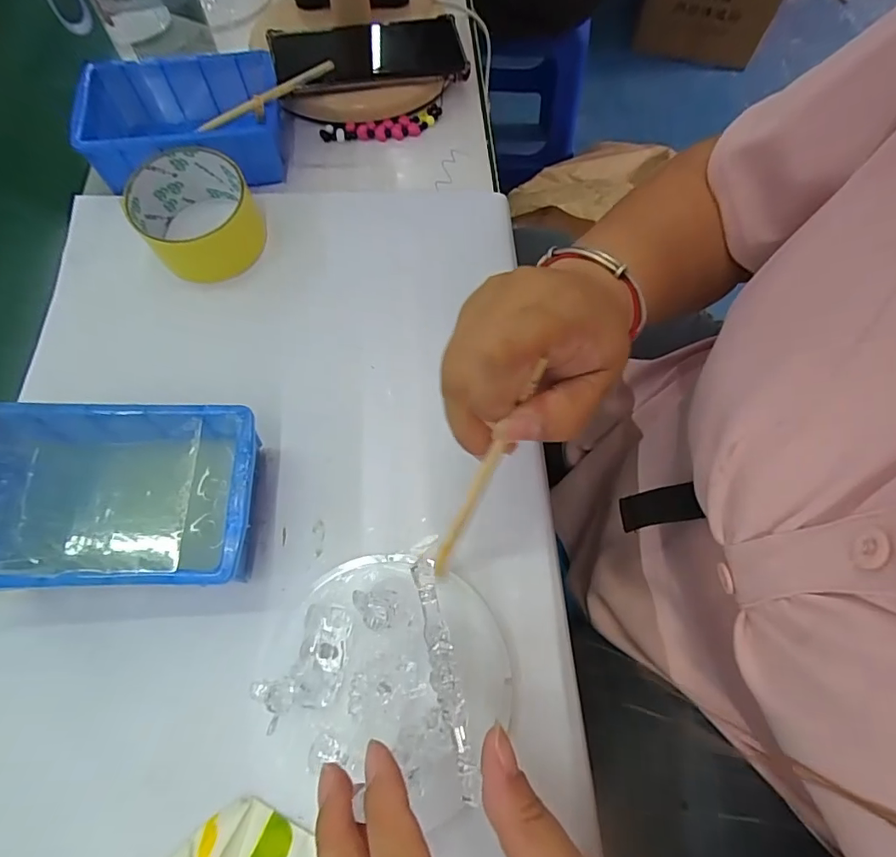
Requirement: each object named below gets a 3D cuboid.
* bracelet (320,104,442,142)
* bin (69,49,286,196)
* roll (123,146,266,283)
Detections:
[{"bbox_3d":[-0.057,-0.265,0.443,0.106,0.011,0.026,-13,67,-6],"label":"bracelet"},{"bbox_3d":[-0.209,-0.241,0.407,0.149,0.052,0.106,-13,67,-6],"label":"bin"},{"bbox_3d":[-0.184,-0.156,0.371,0.080,0.050,0.076,0,66,0],"label":"roll"}]

